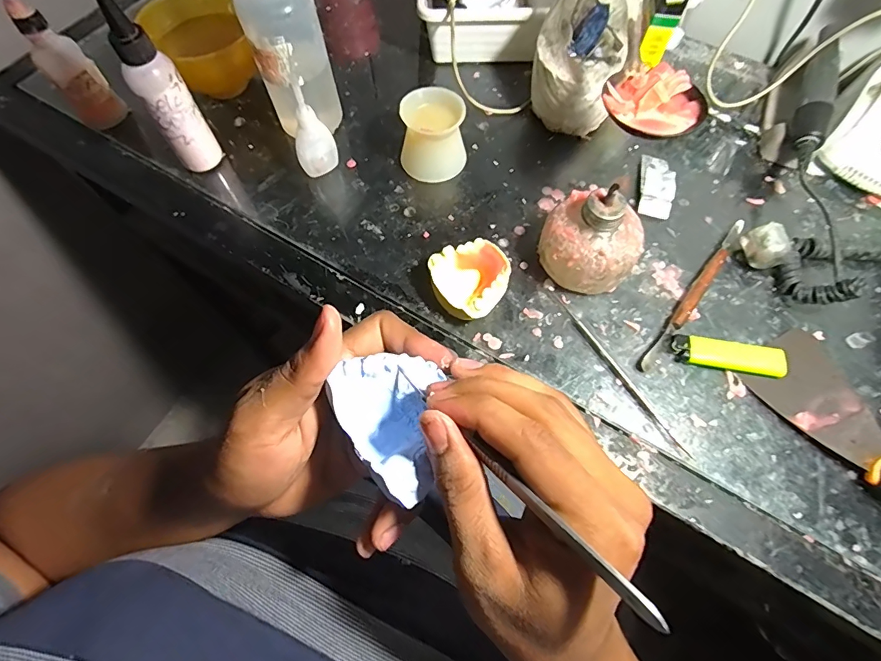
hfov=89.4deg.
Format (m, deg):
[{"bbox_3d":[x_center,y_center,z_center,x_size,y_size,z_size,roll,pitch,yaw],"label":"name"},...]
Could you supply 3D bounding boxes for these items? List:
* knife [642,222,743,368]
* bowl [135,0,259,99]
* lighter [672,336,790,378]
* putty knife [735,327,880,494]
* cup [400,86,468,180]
[{"bbox_3d":[0.211,-0.032,0.366,0.011,0.011,0.171,37,72,15],"label":"knife"},{"bbox_3d":[-0.229,-0.279,0.449,0.089,0.068,0.096,-34,70,-13],"label":"bowl"},{"bbox_3d":[0.228,0.020,0.356,0.084,0.014,0.025,9,67,4],"label":"lighter"},{"bbox_3d":[0.310,0.086,0.304,0.072,0.031,0.196,-31,70,-12],"label":"putty knife"},{"bbox_3d":[-0.006,-0.179,0.409,0.057,0.058,0.054,0,67,0],"label":"cup"}]

